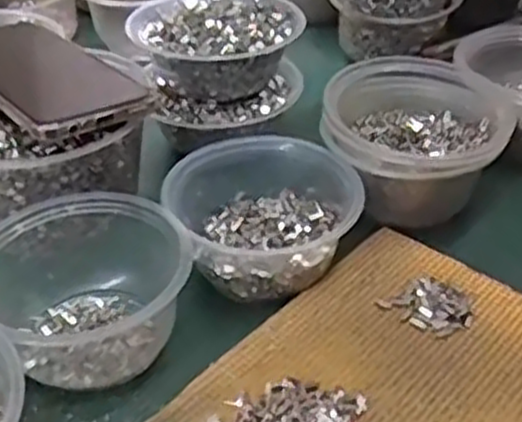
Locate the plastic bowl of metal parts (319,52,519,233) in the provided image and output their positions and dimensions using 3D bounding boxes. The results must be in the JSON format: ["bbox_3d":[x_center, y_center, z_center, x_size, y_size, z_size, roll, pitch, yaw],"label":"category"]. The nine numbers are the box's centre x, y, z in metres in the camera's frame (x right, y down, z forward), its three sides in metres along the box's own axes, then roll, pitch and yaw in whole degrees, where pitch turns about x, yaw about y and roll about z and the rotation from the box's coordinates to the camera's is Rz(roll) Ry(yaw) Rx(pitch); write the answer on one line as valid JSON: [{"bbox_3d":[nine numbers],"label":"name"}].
[{"bbox_3d":[0.102,-0.043,0.520,0.110,0.072,0.113,-2,36,1],"label":"plastic bowl of metal parts"}]

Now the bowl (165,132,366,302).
[{"bbox_3d":[0.000,-0.003,0.487,0.109,0.054,0.118,-2,36,1],"label":"bowl"}]

